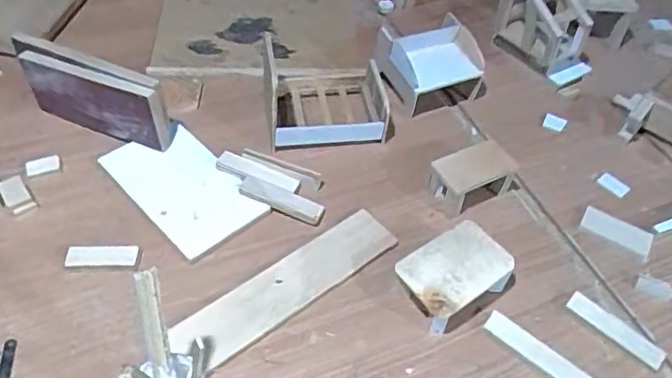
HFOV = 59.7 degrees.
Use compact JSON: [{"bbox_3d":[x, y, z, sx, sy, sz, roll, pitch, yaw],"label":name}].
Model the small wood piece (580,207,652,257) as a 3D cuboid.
[{"bbox_3d":[0.373,0.055,0.780,0.088,0.007,0.045,30,54,18],"label":"small wood piece"}]

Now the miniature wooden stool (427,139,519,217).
[{"bbox_3d":[0.184,-0.020,0.790,0.106,0.055,0.065,-23,56,-22],"label":"miniature wooden stool"}]

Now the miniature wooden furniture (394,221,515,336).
[{"bbox_3d":[0.137,0.101,0.685,0.129,0.052,0.087,-31,60,-27],"label":"miniature wooden furniture"}]

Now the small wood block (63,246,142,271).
[{"bbox_3d":[-0.272,0.081,0.681,0.082,0.012,0.028,1,50,-5],"label":"small wood block"}]

